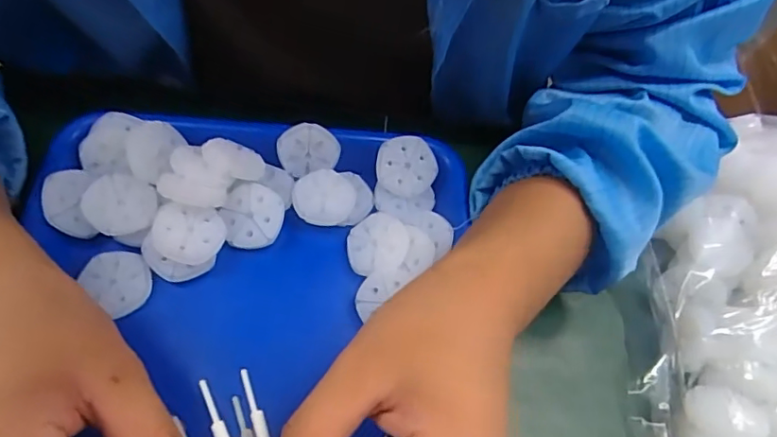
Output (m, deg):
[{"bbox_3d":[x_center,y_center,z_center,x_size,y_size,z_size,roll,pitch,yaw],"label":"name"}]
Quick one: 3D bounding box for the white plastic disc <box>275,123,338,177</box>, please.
[{"bbox_3d":[-0.051,-0.043,0.341,0.037,0.032,0.006,-12,32,9],"label":"white plastic disc"}]

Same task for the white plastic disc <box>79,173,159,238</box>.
[{"bbox_3d":[-0.153,-0.008,0.310,0.038,0.004,0.036,8,62,-16],"label":"white plastic disc"}]

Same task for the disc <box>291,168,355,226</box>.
[{"bbox_3d":[-0.040,-0.013,0.337,0.037,0.007,0.037,3,59,-5],"label":"disc"}]

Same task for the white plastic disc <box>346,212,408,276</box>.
[{"bbox_3d":[-0.007,0.015,0.322,0.037,0.006,0.037,-8,69,22],"label":"white plastic disc"}]

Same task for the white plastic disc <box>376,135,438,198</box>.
[{"bbox_3d":[0.012,-0.033,0.348,0.038,0.005,0.037,0,91,-9],"label":"white plastic disc"}]

